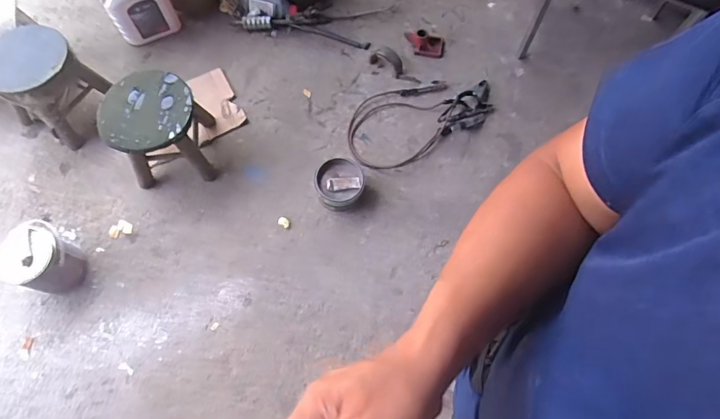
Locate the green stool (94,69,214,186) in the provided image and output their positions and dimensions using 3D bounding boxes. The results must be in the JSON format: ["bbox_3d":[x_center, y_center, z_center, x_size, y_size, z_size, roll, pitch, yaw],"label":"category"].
[{"bbox_3d":[-0.598,-0.236,1.394,0.262,0.286,0.249,-11,69,-3],"label":"green stool"}]

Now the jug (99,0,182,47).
[{"bbox_3d":[-0.776,-0.717,1.580,0.210,0.294,0.102,-30,70,-11],"label":"jug"}]

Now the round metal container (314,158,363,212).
[{"bbox_3d":[-0.063,-0.080,1.424,0.147,0.093,0.165,7,69,4],"label":"round metal container"}]

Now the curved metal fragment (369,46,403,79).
[{"bbox_3d":[0.095,-0.521,1.591,0.119,0.094,0.037,24,71,10],"label":"curved metal fragment"}]

